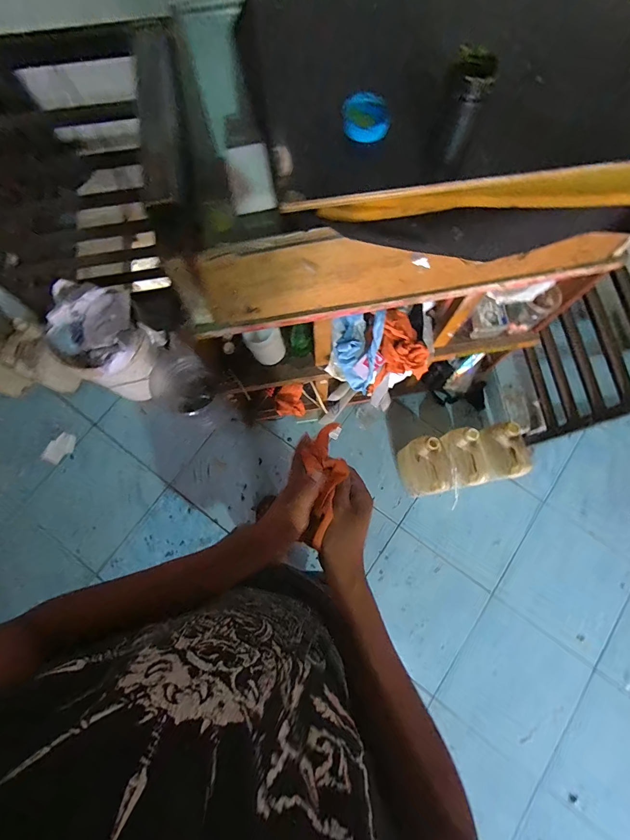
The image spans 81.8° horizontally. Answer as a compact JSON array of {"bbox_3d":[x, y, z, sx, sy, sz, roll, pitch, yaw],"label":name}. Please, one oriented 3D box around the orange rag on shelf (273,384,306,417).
[{"bbox_3d":[-0.100,-0.070,1.439,0.115,0.081,0.105,-7,77,-1],"label":"orange rag on shelf"}]

